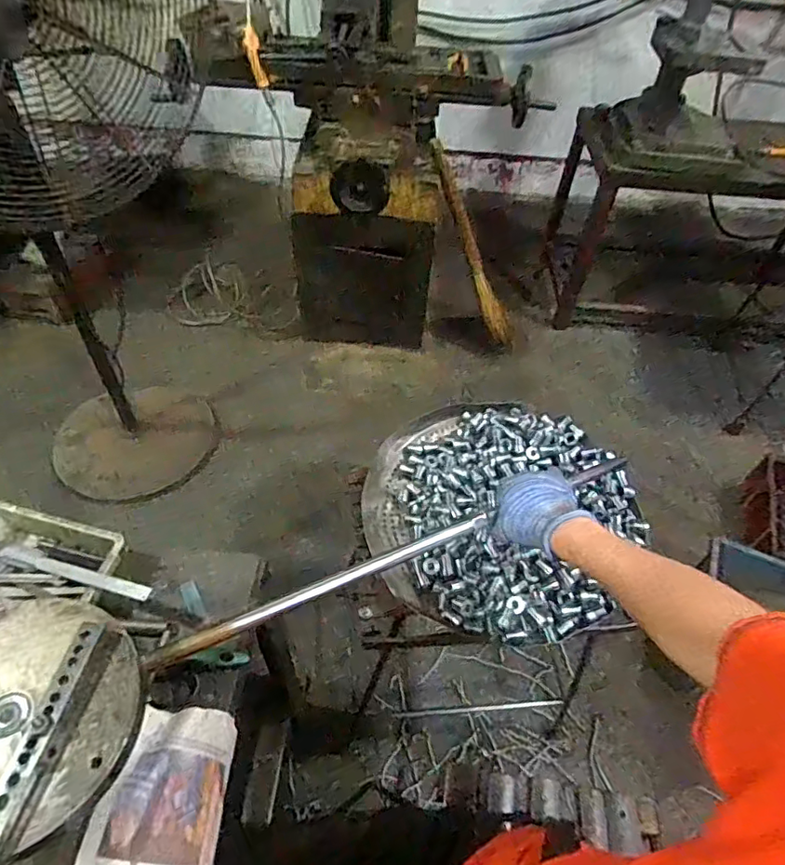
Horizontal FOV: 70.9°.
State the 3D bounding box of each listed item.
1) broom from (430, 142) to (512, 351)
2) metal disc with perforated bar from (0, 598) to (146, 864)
[{"bbox_3d":[0.248,-0.570,1.732,0.073,0.679,0.078,-5,44,29],"label":"broom"},{"bbox_3d":[-0.324,0.271,0.385,0.183,0.025,0.321,16,50,10],"label":"metal disc with perforated bar"}]

